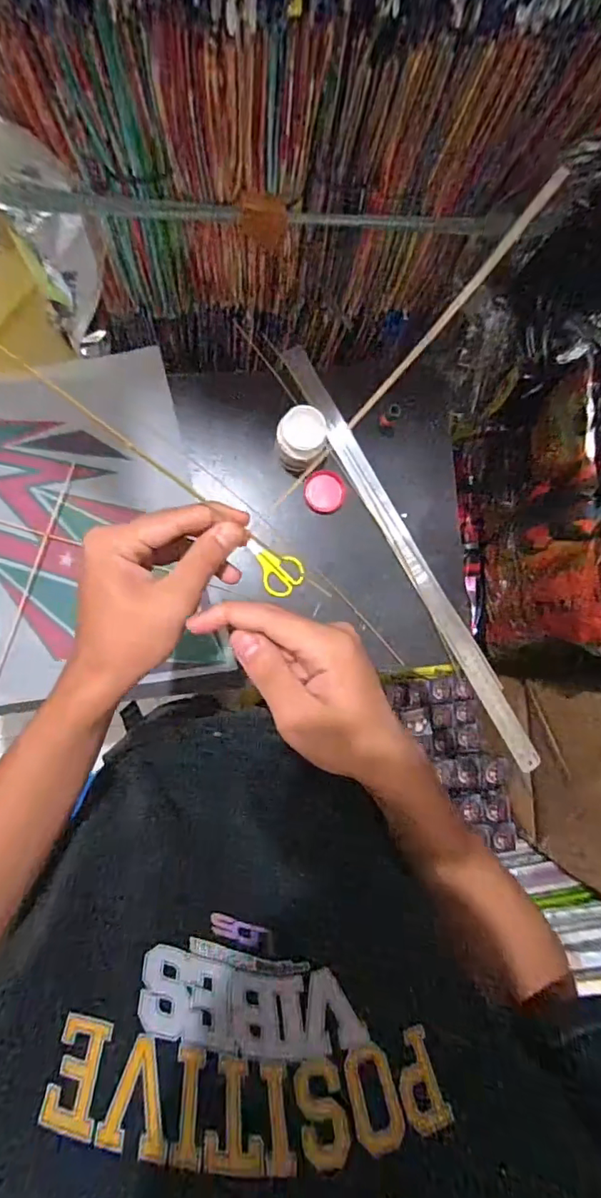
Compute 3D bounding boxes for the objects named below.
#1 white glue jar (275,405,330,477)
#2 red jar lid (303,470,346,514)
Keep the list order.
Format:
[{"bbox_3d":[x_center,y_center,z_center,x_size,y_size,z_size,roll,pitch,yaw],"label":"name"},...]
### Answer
[{"bbox_3d":[0.000,-0.186,0.621,0.059,0.063,0.066,-7,88,-7],"label":"white glue jar"},{"bbox_3d":[0.031,-0.136,0.664,0.053,0.012,0.052,0,88,-7],"label":"red jar lid"}]

